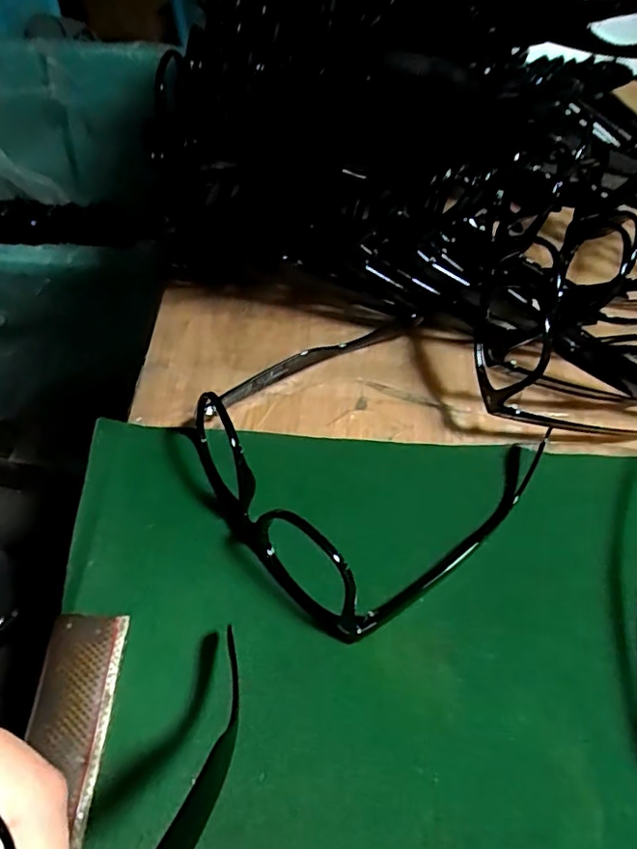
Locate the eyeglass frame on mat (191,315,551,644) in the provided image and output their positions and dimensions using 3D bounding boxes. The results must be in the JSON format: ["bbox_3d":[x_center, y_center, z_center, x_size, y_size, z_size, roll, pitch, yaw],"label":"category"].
[{"bbox_3d":[0.022,0.001,0.295,0.163,0.050,0.158,-39,65,-24],"label":"eyeglass frame on mat"}]

